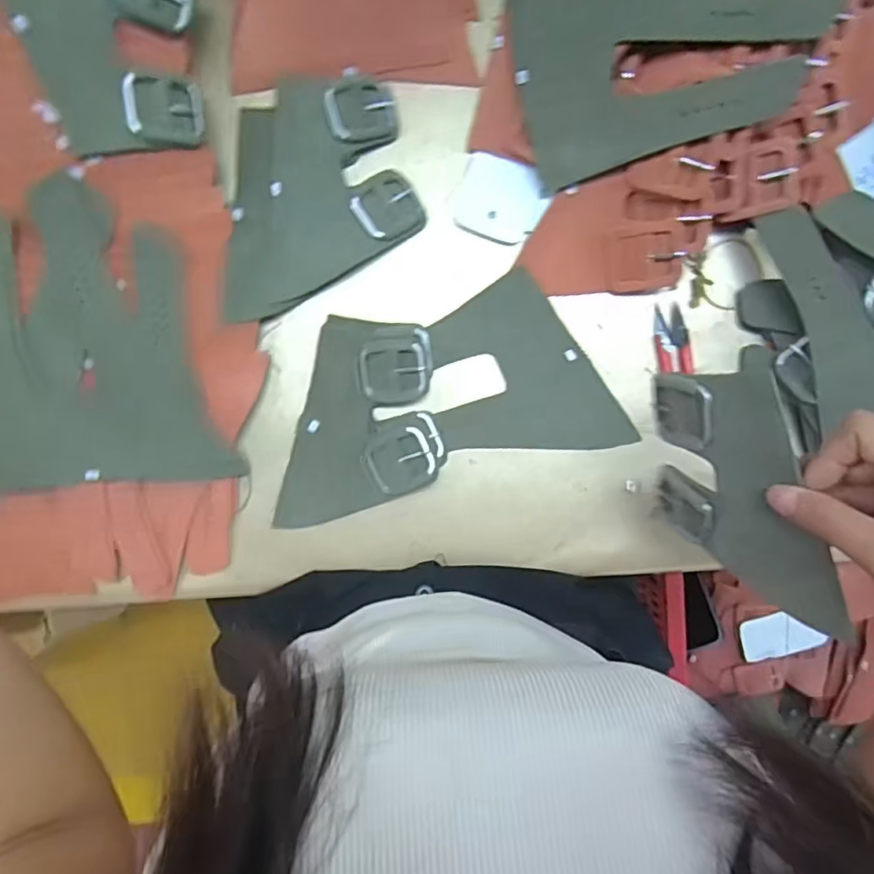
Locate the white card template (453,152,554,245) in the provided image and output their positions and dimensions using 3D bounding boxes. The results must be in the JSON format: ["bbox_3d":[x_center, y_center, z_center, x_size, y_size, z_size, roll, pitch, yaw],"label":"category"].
[{"bbox_3d":[0.048,-0.173,0.426,0.063,0.004,0.053,21,106,1],"label":"white card template"}]

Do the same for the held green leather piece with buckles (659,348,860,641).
[{"bbox_3d":[0.172,0.035,0.347,0.013,0.093,0.157,-22,94,-32],"label":"held green leather piece with buckles"}]

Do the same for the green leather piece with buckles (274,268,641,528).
[{"bbox_3d":[0.002,-0.031,0.426,0.254,0.025,0.134,-14,95,-1],"label":"green leather piece with buckles"}]

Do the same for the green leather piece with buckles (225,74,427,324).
[{"bbox_3d":[-0.079,-0.168,0.413,0.127,0.017,0.168,2,94,-2],"label":"green leather piece with buckles"}]

